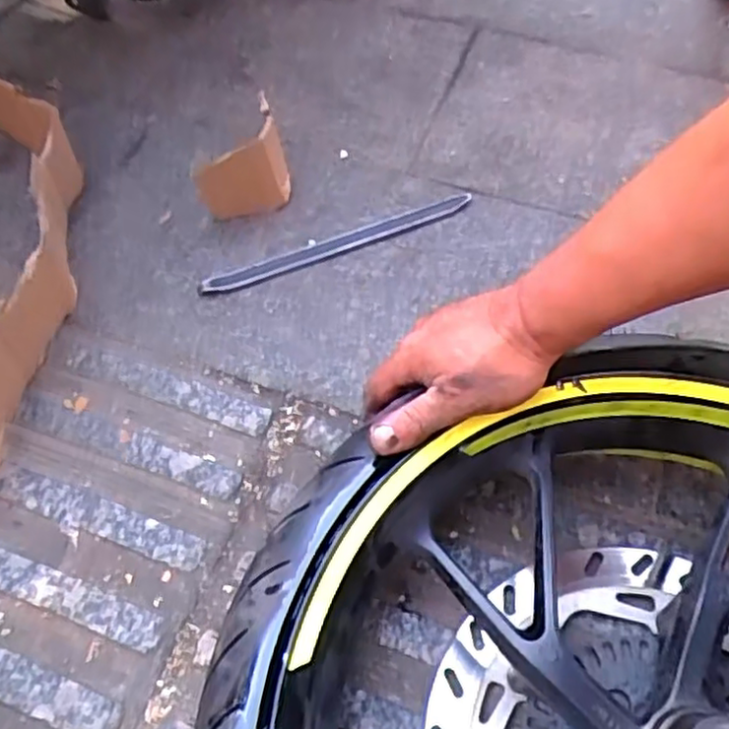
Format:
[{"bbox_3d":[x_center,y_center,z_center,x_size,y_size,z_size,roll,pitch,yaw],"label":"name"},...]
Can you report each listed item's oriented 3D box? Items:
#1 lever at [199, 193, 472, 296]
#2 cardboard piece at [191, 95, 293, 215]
[{"bbox_3d":[-0.022,-0.120,0.690,0.284,0.005,0.023,-22,59,-14],"label":"lever"},{"bbox_3d":[-0.127,-0.210,0.720,0.094,0.075,0.077,-9,57,-6],"label":"cardboard piece"}]

